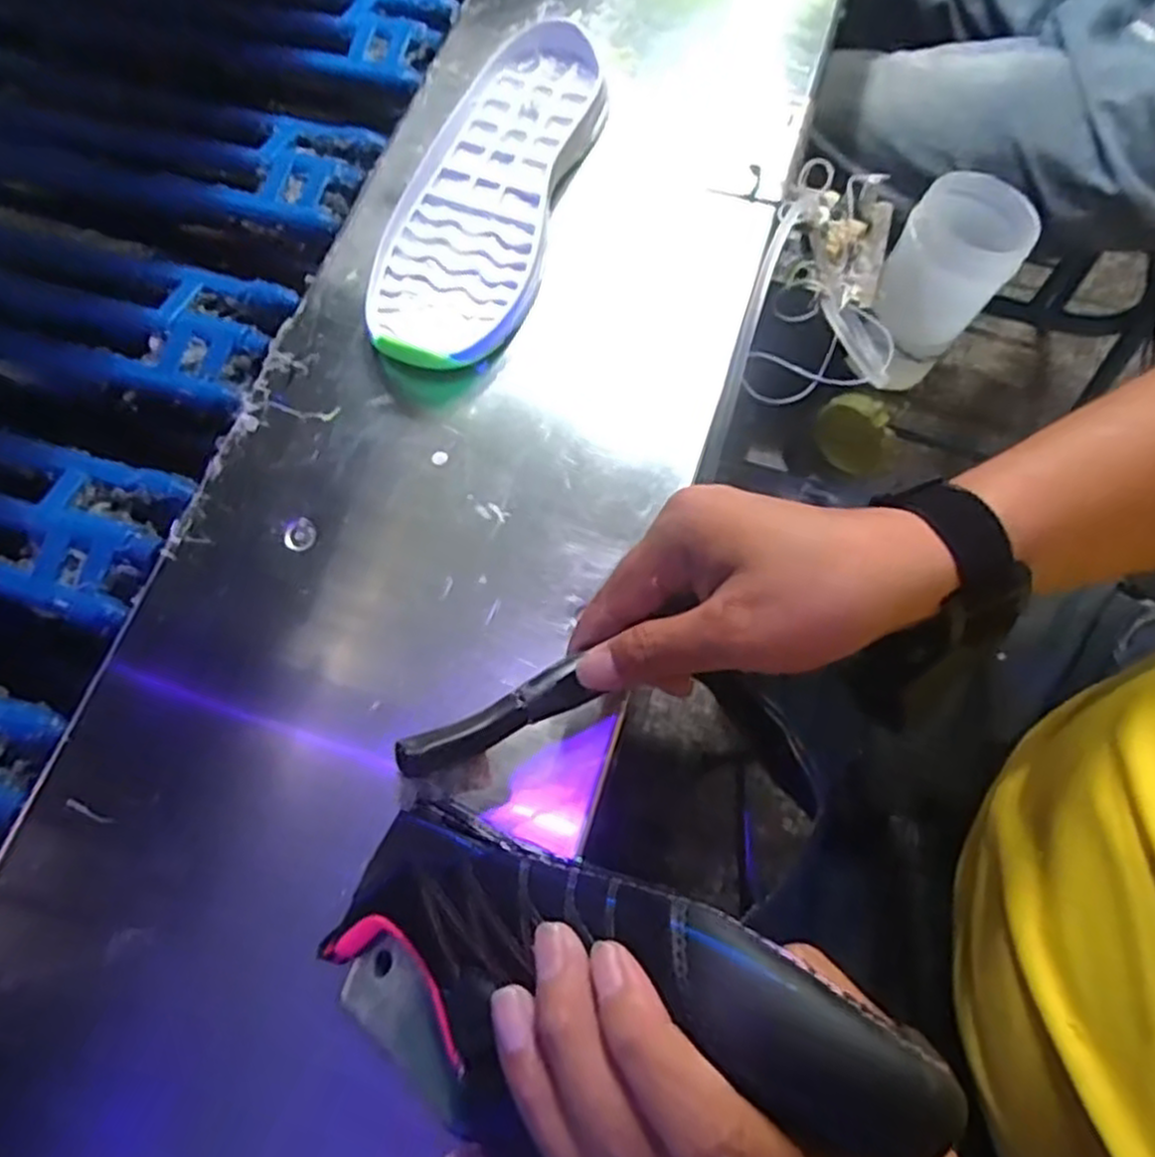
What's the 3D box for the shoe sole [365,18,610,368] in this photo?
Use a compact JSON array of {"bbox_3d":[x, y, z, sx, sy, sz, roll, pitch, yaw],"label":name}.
[{"bbox_3d":[-0.051,-0.218,0.437,0.089,0.024,0.239,16,71,8],"label":"shoe sole"}]

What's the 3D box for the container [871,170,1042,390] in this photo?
[{"bbox_3d":[0.237,-0.196,0.507,0.067,0.115,0.078,24,70,10],"label":"container"}]

